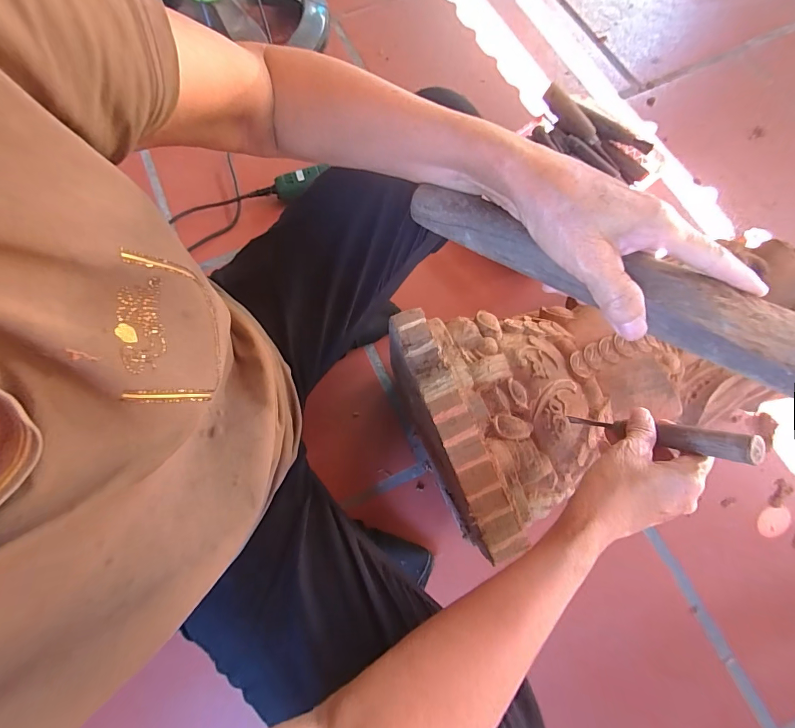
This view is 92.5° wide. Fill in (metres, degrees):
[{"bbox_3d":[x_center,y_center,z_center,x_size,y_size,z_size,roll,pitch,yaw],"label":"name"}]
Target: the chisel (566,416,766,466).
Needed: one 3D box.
[{"bbox_3d":[0.226,0.062,0.348,0.018,0.171,0.021,42,78,-14],"label":"chisel"}]

